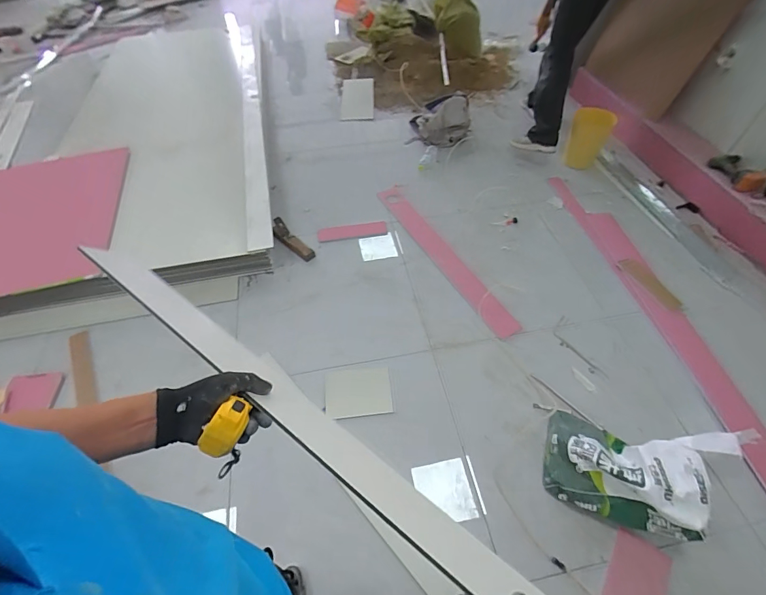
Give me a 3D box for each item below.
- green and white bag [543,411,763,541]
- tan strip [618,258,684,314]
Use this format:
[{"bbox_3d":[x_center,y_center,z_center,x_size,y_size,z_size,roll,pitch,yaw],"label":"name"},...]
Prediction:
[{"bbox_3d":[0.711,0.480,1.092,0.410,0.242,0.281,19,53,16],"label":"green and white bag"},{"bbox_3d":[1.071,-0.054,1.515,0.070,0.014,0.272,-31,66,-11],"label":"tan strip"}]

